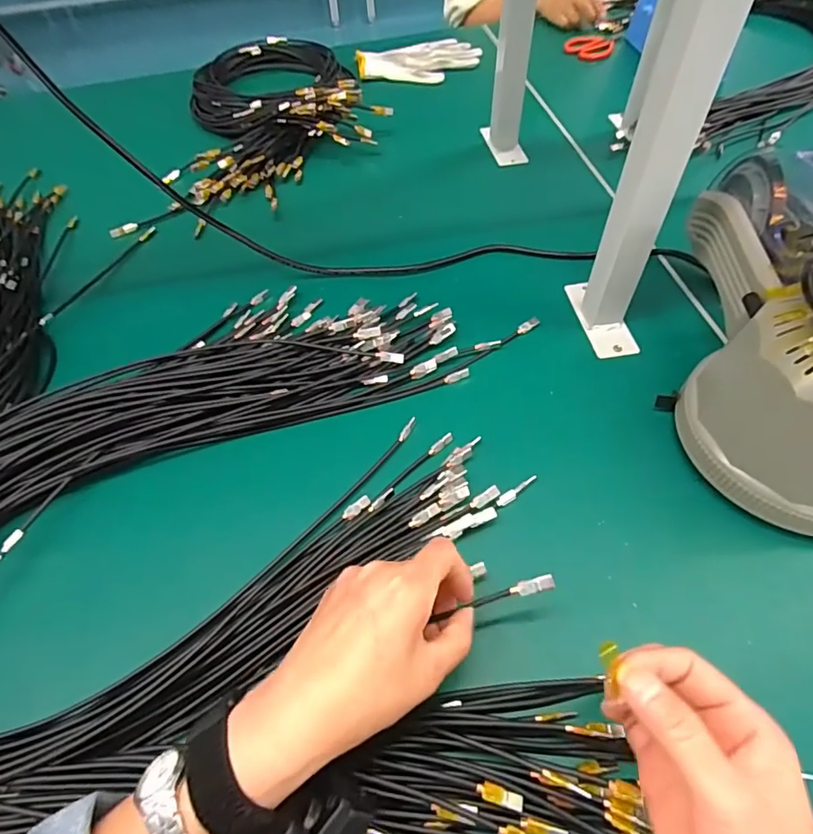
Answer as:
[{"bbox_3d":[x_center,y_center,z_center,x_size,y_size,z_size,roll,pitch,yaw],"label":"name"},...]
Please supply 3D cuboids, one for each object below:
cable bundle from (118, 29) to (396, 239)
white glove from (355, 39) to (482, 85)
[{"bbox_3d":[-0.183,-0.439,0.725,0.307,0.066,0.504,2,56,6],"label":"cable bundle"},{"bbox_3d":[0.021,-0.579,0.834,0.194,0.023,0.119,-14,56,-5],"label":"white glove"}]

